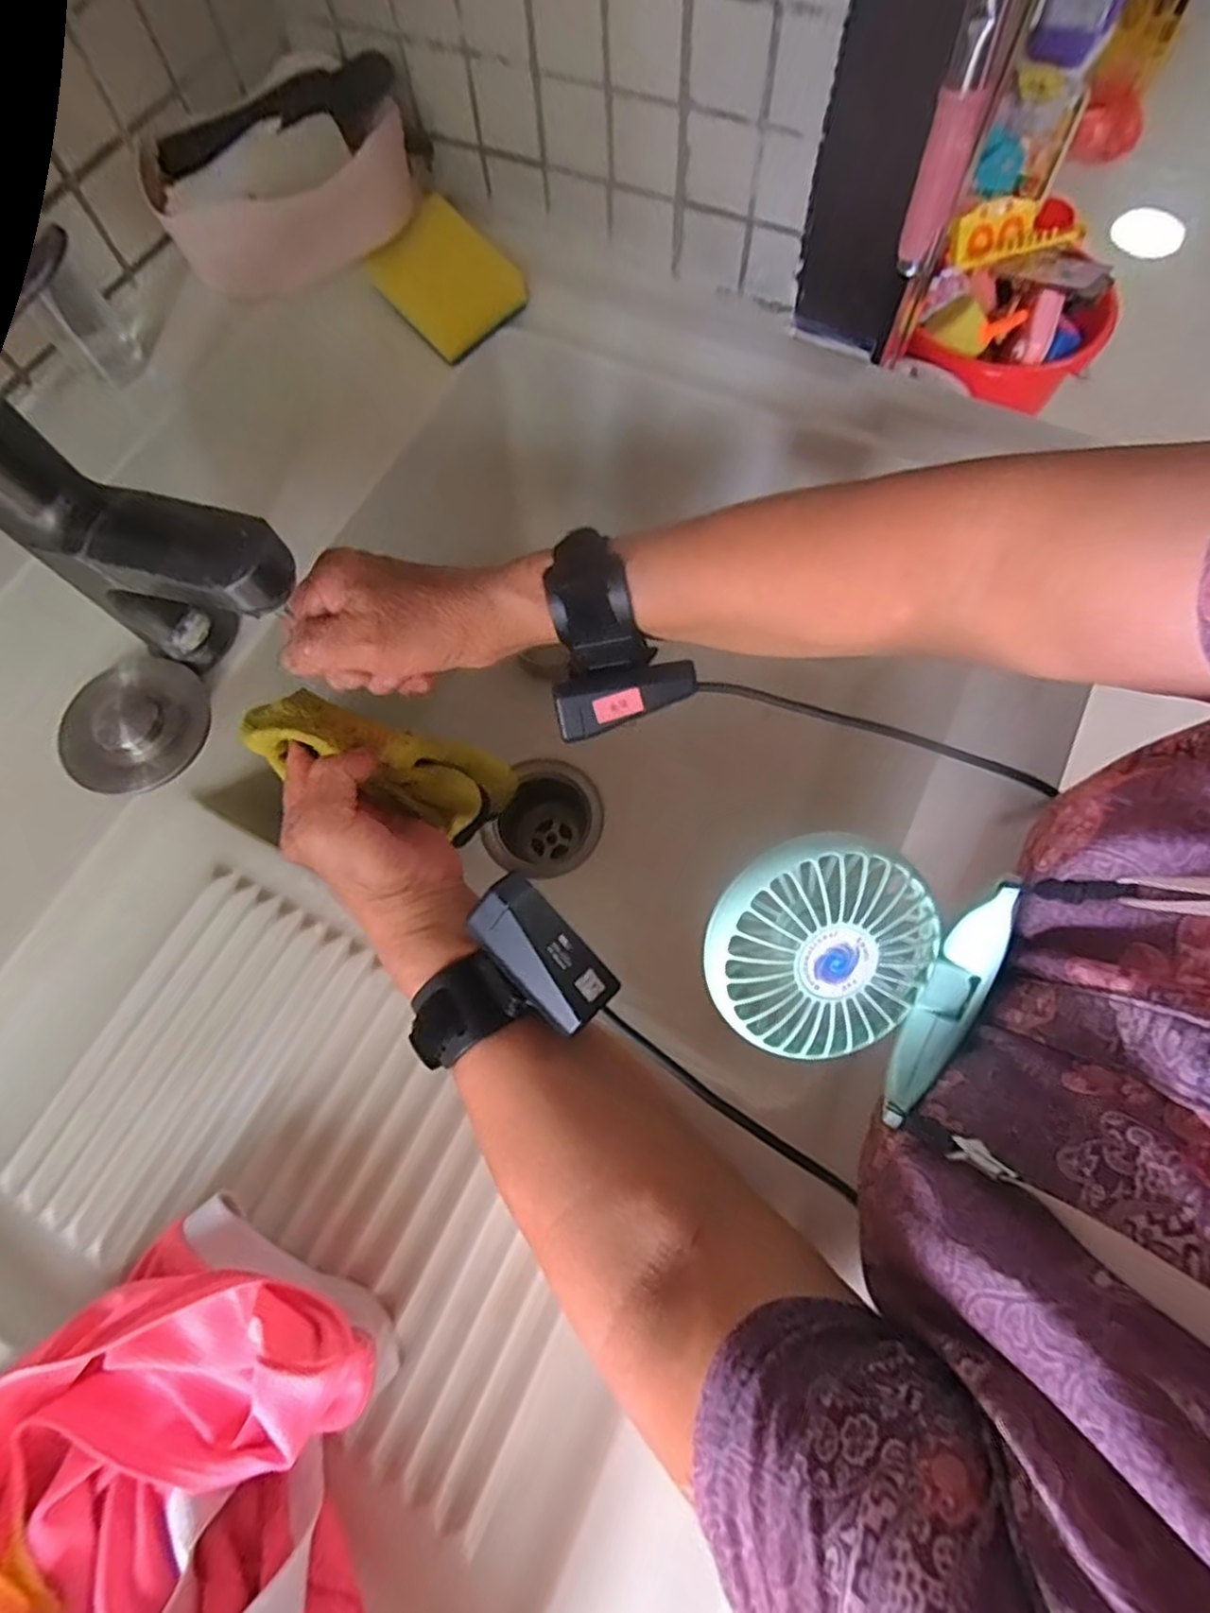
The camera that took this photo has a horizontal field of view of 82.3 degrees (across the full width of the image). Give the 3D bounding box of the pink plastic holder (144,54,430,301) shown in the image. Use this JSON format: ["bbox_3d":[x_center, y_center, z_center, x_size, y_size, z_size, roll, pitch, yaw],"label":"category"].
[{"bbox_3d":[-0.201,-0.414,0.448,0.166,0.056,0.130,-18,71,-4],"label":"pink plastic holder"}]

